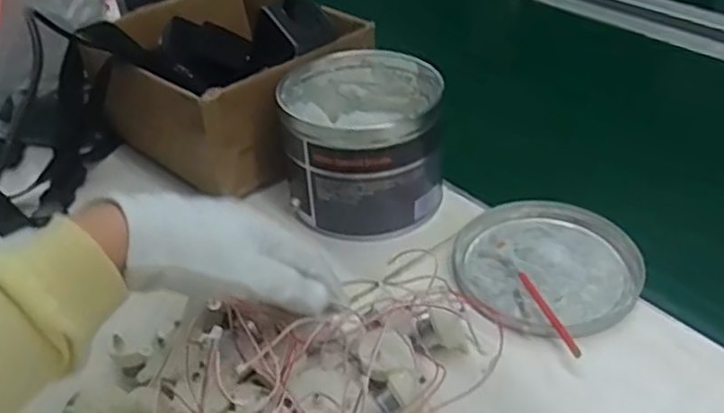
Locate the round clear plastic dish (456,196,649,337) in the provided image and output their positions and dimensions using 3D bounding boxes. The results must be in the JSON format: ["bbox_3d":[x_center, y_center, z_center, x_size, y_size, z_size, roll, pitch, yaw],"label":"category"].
[{"bbox_3d":[0.131,0.040,0.492,0.128,0.014,0.130,-2,36,1],"label":"round clear plastic dish"}]

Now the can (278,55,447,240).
[{"bbox_3d":[0.000,-0.054,0.550,0.119,0.104,0.131,-6,37,-5],"label":"can"}]

